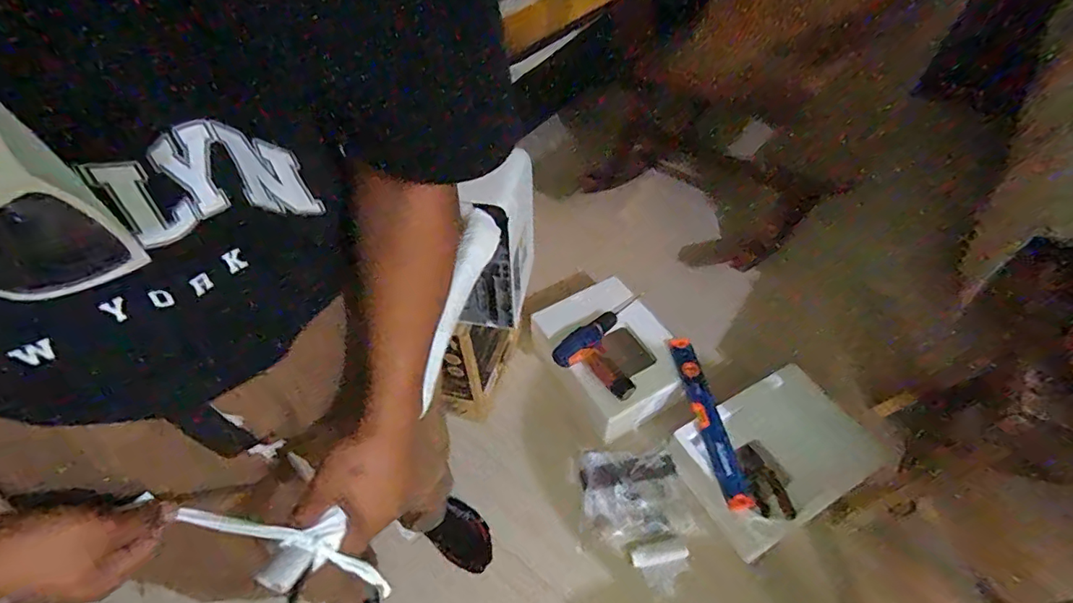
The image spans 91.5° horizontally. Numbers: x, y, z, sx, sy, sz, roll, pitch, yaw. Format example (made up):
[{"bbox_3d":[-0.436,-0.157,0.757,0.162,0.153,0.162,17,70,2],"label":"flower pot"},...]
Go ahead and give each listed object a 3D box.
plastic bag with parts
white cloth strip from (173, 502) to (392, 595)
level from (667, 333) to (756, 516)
[{"bbox_3d":[0.224,0.475,1.151,0.250,0.051,0.297,-1,52,-1],"label":"plastic bag with parts"},{"bbox_3d":[-0.228,0.224,0.475,0.194,0.056,0.065,19,53,-2],"label":"white cloth strip"},{"bbox_3d":[0.381,0.256,1.169,0.056,0.035,0.404,-7,51,-4],"label":"level"}]

